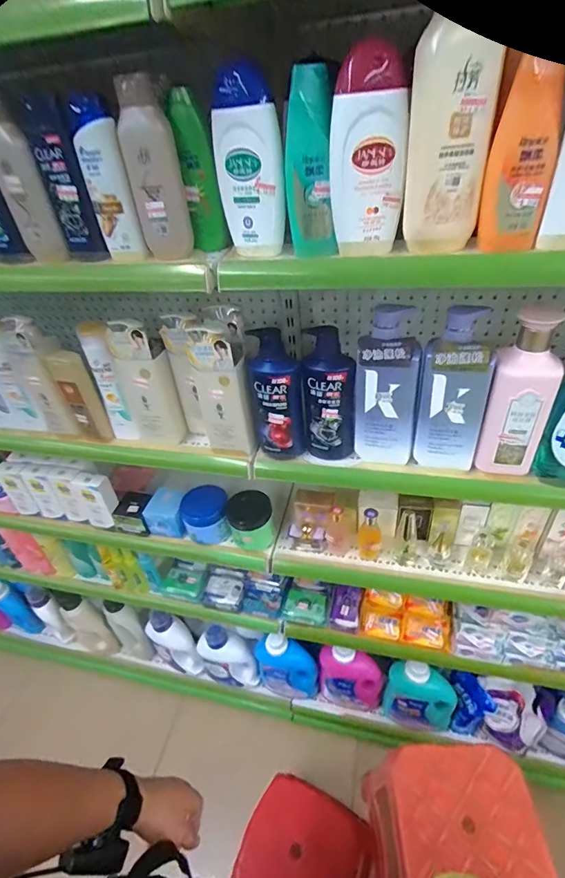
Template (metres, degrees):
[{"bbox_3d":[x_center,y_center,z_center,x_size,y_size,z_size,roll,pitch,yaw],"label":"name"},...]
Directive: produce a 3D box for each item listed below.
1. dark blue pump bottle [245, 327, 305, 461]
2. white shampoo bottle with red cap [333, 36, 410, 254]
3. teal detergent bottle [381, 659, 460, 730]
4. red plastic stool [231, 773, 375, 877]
[{"bbox_3d":[-0.008,-0.062,0.652,0.070,0.217,0.049,-6,39,2],"label":"dark blue pump bottle"},{"bbox_3d":[0.084,-0.279,0.424,0.070,0.169,0.043,-10,33,-2],"label":"white shampoo bottle with red cap"},{"bbox_3d":[0.378,0.695,1.158,0.183,0.302,0.084,8,42,19],"label":"teal detergent bottle"},{"bbox_3d":[0.053,1.065,1.042,0.285,0.256,0.282,14,44,25],"label":"red plastic stool"}]

